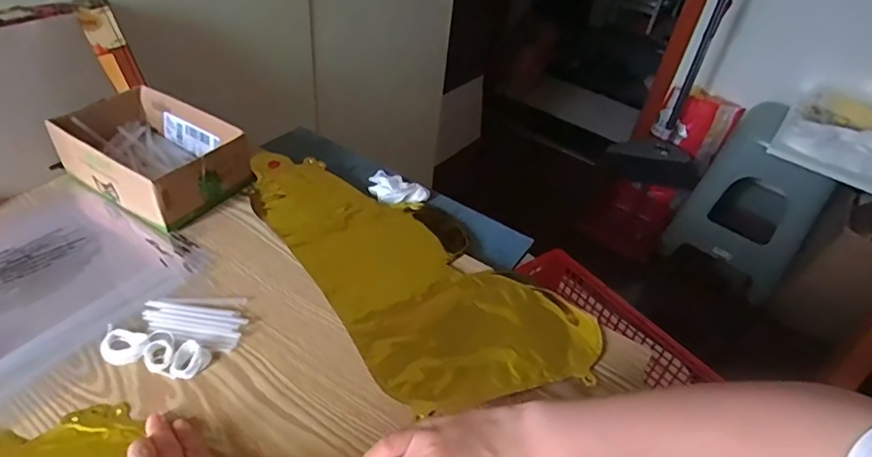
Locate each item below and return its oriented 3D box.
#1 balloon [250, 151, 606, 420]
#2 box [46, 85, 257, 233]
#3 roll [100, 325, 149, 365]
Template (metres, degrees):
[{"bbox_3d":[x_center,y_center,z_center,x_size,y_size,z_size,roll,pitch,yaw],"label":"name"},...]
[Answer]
[{"bbox_3d":[-0.044,0.027,0.541,0.202,0.010,0.423,-28,51,-33],"label":"balloon"},{"bbox_3d":[-0.332,-0.088,0.587,0.204,0.068,0.136,23,43,18],"label":"box"},{"bbox_3d":[-0.269,0.099,0.429,0.045,0.005,0.030,14,41,8],"label":"roll"}]

